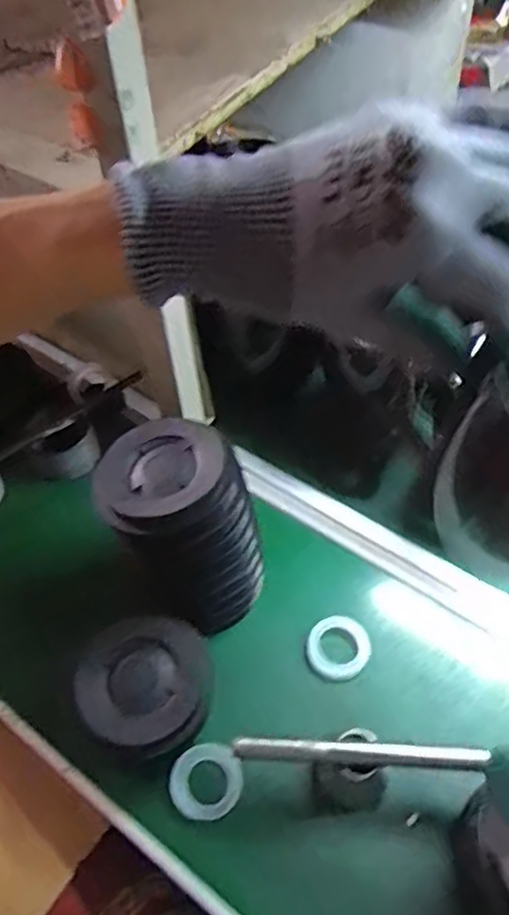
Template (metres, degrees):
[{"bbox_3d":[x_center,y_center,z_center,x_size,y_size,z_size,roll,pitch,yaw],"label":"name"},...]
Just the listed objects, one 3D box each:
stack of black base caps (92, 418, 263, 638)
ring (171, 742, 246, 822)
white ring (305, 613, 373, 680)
[{"bbox_3d":[-0.069,0.069,0.609,0.115,0.177,0.132,-32,57,-21],"label":"stack of black base caps"},{"bbox_3d":[-0.041,0.274,0.556,0.061,0.012,0.057,-1,56,1],"label":"ring"},{"bbox_3d":[0.080,0.181,0.624,0.059,0.019,0.056,-2,51,2],"label":"white ring"}]

